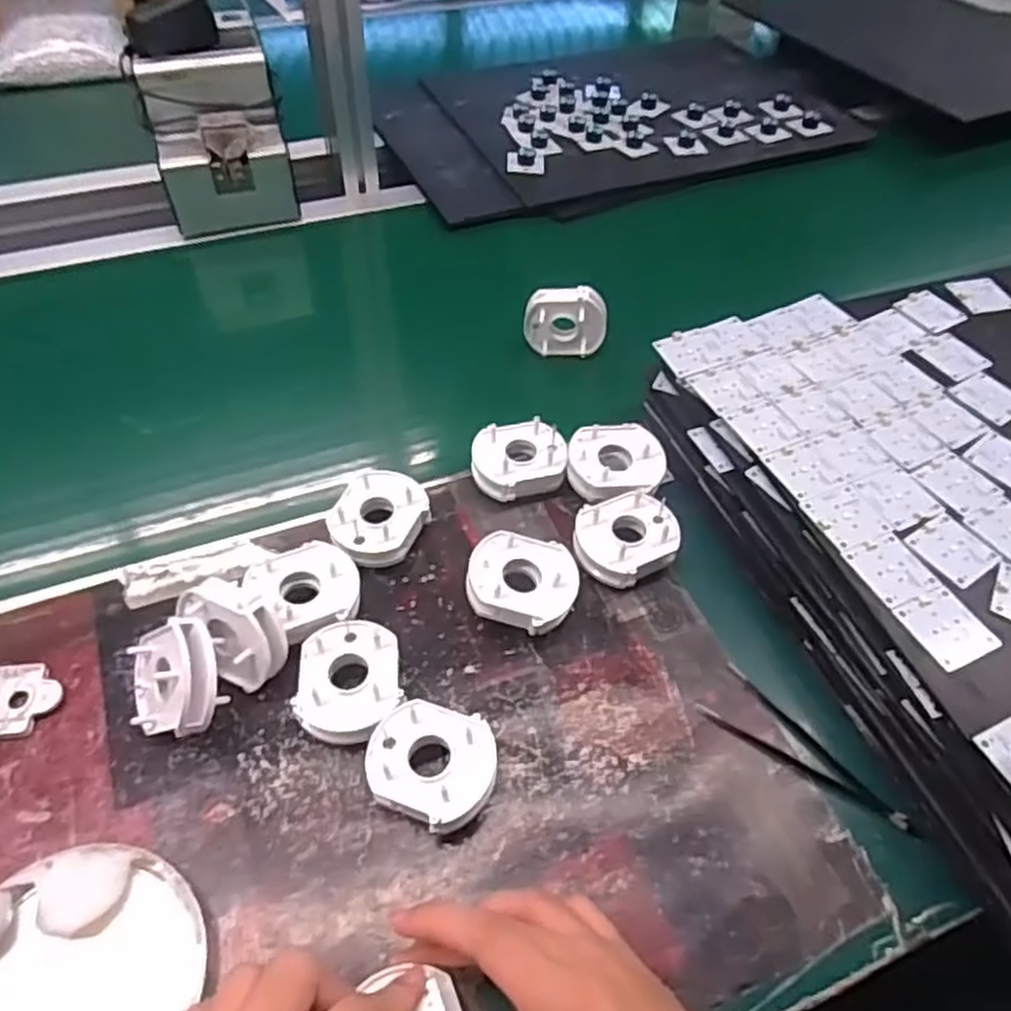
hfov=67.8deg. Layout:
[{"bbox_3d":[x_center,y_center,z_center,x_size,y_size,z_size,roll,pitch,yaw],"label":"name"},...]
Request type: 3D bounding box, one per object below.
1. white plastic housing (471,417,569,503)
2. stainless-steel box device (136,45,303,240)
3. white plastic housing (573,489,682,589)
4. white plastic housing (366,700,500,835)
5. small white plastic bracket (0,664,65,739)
[{"bbox_3d":[0.009,-0.033,0.571,0.068,0.034,0.060,-21,56,-18],"label":"white plastic housing"},{"bbox_3d":[-0.289,-0.364,0.760,0.125,0.134,0.084,-14,54,-13],"label":"stainless-steel box device"},{"bbox_3d":[0.084,0.024,0.529,0.071,0.035,0.060,-24,57,-20],"label":"white plastic housing"},{"bbox_3d":[-0.042,0.149,0.425,0.071,0.031,0.063,12,52,7],"label":"white plastic housing"},{"bbox_3d":[-0.299,0.118,0.457,0.055,0.008,0.047,-2,52,-4],"label":"small white plastic bracket"}]

